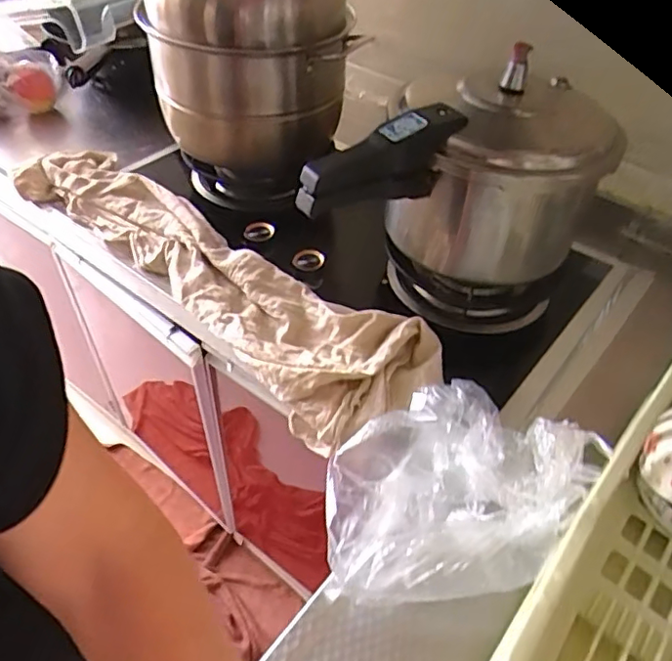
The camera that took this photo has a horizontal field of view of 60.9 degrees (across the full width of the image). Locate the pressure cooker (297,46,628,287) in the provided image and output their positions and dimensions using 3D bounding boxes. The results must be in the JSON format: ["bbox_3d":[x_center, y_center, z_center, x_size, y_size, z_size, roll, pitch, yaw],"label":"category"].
[{"bbox_3d":[0.131,-0.160,0.683,0.347,0.239,0.208,-5,47,-8],"label":"pressure cooker"}]

